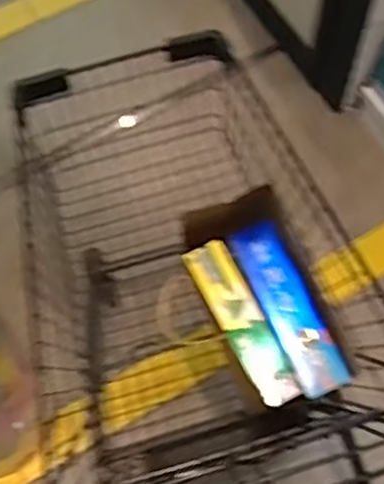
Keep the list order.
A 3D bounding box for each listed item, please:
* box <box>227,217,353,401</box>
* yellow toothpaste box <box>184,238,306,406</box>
[{"bbox_3d":[0.125,0.083,0.954,0.065,0.037,0.234,-23,67,-9],"label":"box"},{"bbox_3d":[0.067,0.104,0.958,0.056,0.038,0.224,-28,82,-11],"label":"yellow toothpaste box"}]

